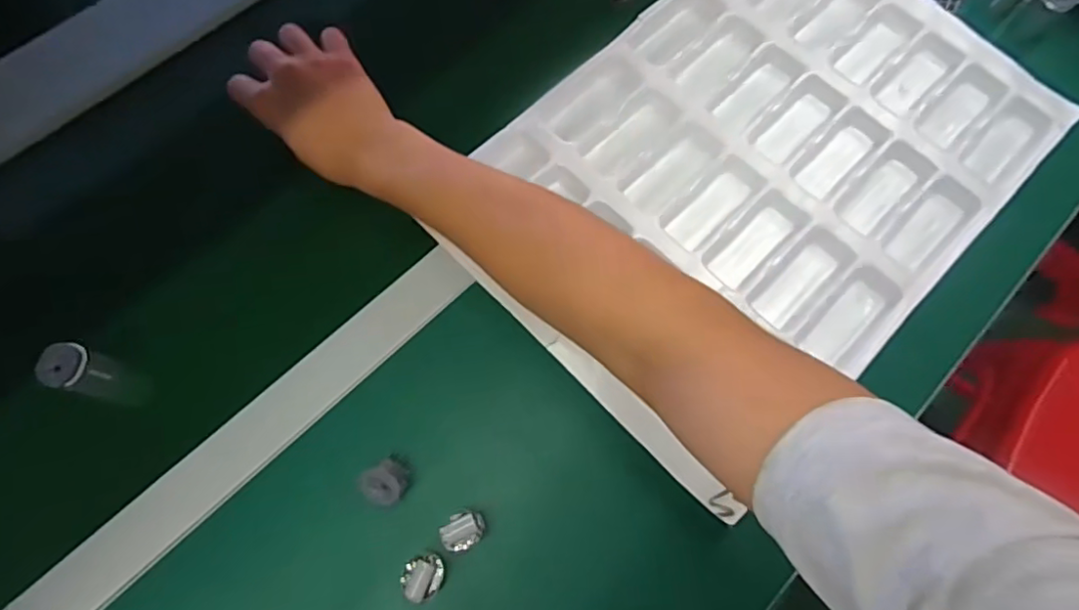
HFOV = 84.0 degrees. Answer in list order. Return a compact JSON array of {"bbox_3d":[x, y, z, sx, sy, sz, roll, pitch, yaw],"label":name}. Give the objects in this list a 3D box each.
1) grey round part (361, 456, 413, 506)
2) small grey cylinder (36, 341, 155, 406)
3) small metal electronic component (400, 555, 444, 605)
[{"bbox_3d":[-0.099,0.118,0.401,0.030,0.028,0.027,-39,77,-13],"label":"grey round part"},{"bbox_3d":[-0.315,0.051,0.429,0.036,0.072,0.029,19,72,4],"label":"small grey cylinder"},{"bbox_3d":[-0.073,0.174,0.382,0.024,0.028,0.025,1,71,-2],"label":"small metal electronic component"}]

